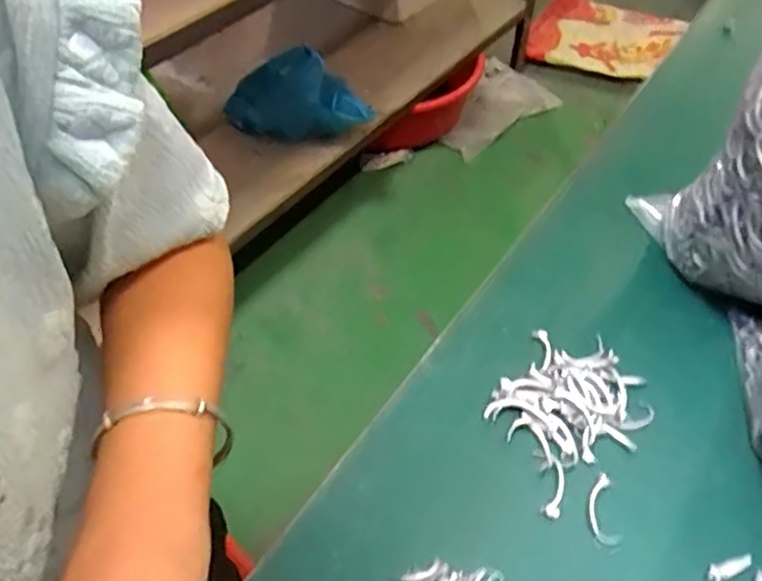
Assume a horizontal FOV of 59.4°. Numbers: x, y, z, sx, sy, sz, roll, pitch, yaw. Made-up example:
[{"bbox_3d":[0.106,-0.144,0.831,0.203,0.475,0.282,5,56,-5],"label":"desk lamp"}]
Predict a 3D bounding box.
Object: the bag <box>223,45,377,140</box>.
[{"bbox_3d":[-0.162,-0.371,1.233,0.277,0.221,0.080,22,53,16],"label":"bag"}]

